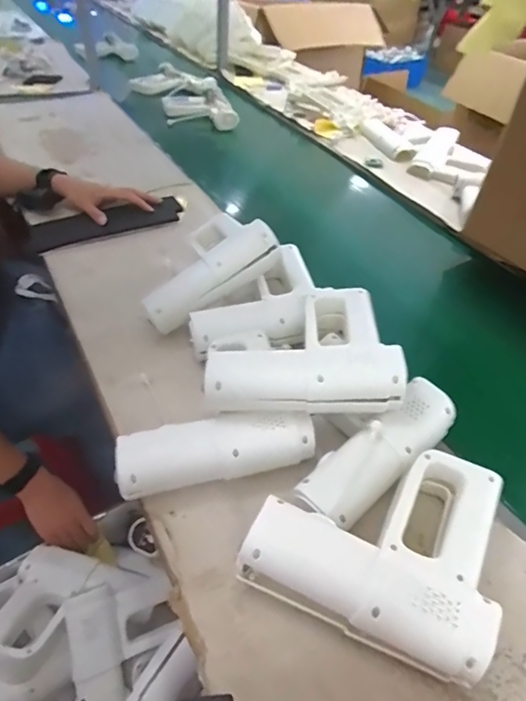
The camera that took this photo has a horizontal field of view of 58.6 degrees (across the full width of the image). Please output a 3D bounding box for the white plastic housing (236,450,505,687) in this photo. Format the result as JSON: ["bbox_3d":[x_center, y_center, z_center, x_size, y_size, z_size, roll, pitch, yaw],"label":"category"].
[{"bbox_3d":[0.109,0.177,0.452,0.216,0.076,0.190,21,47,17],"label":"white plastic housing"}]

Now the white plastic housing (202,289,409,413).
[{"bbox_3d":[0.041,-0.009,0.556,0.212,0.065,0.186,2,44,-2],"label":"white plastic housing"}]

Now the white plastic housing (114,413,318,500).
[{"bbox_3d":[-0.051,0.109,0.513,0.208,0.066,0.063,-9,46,-13],"label":"white plastic housing"}]

